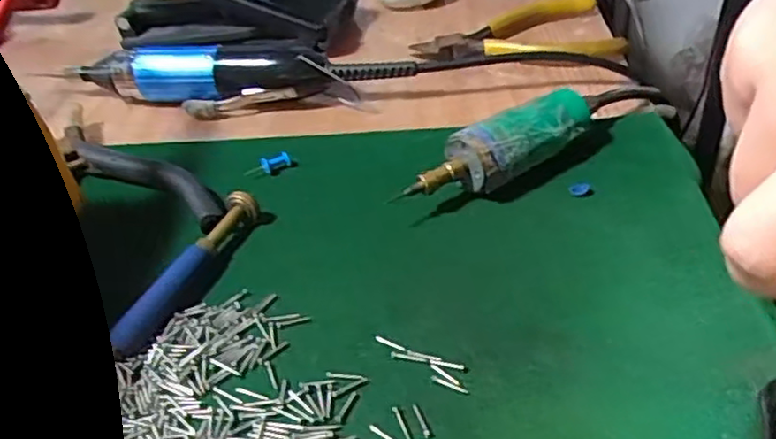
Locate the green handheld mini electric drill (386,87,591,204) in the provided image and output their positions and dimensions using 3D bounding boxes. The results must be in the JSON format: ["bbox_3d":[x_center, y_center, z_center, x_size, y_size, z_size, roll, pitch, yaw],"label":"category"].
[{"bbox_3d":[0.048,-0.028,0.295,0.093,0.032,0.022,-22,39,-20],"label":"green handheld mini electric drill"}]

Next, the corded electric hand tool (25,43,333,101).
[{"bbox_3d":[-0.116,-0.083,0.398,0.171,0.033,0.029,-1,36,9],"label":"corded electric hand tool"}]

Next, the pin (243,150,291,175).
[{"bbox_3d":[-0.057,-0.026,0.328,0.023,0.008,0.007,-23,40,-22],"label":"pin"}]

